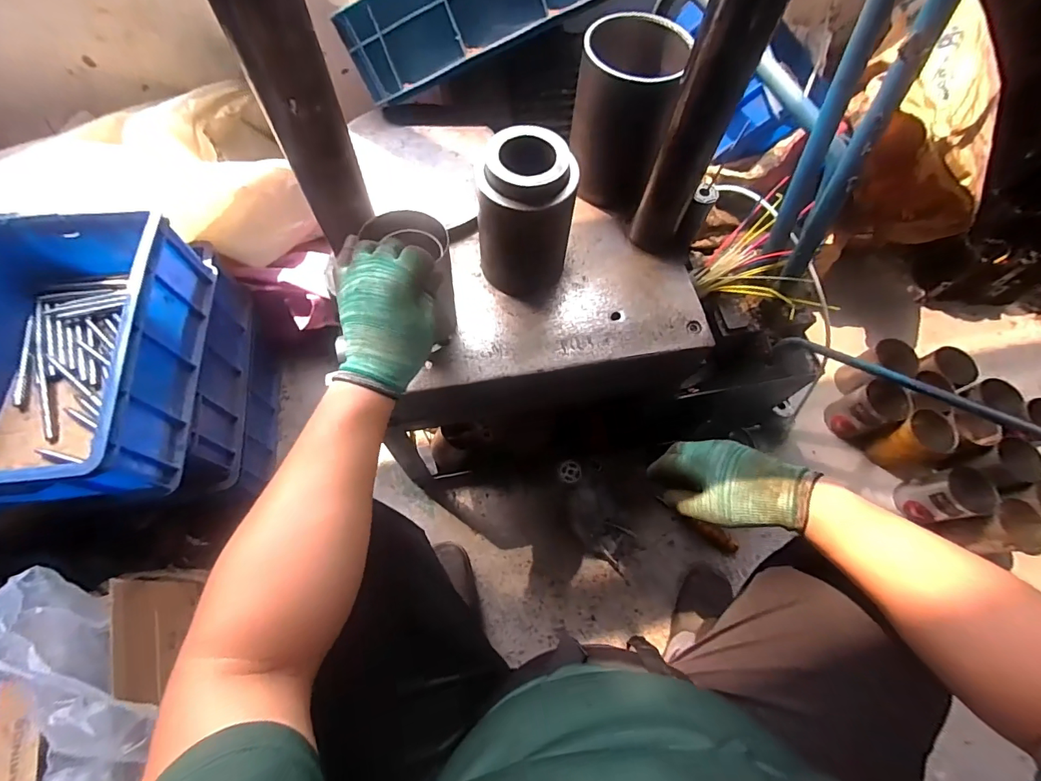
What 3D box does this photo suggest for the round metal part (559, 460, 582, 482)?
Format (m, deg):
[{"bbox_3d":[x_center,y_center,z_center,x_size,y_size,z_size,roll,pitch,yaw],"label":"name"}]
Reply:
[{"bbox_3d":[0.105,0.171,0.955,0.046,0.013,0.043,1,66,-2],"label":"round metal part"}]

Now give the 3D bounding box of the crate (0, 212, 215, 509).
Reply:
[{"bbox_3d":[-0.641,-0.049,0.633,0.289,0.147,0.406,-6,66,-5],"label":"crate"}]

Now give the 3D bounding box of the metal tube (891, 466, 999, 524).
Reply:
[{"bbox_3d":[0.834,0.208,0.897,0.095,0.121,0.090,-8,66,-6],"label":"metal tube"}]

